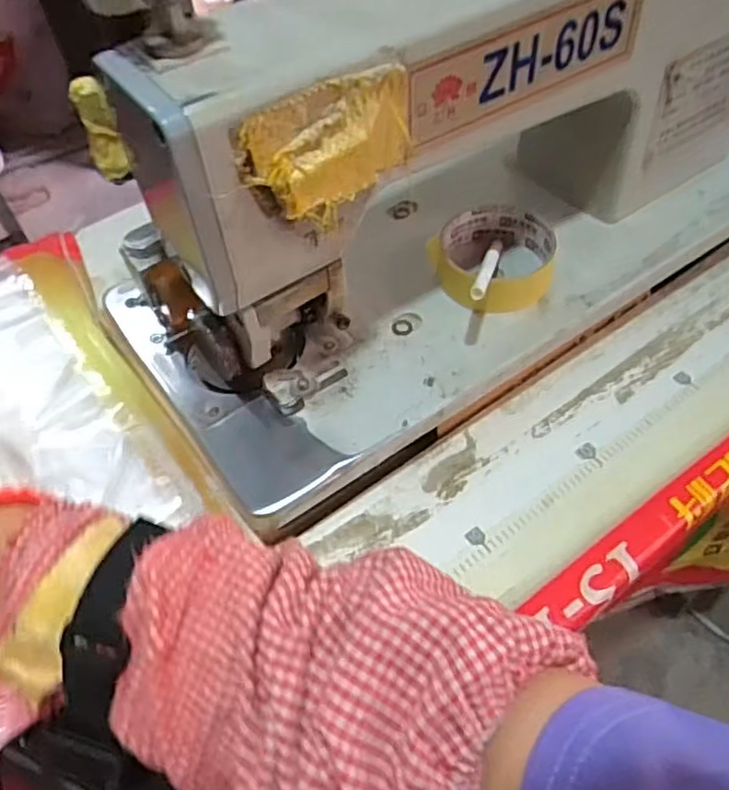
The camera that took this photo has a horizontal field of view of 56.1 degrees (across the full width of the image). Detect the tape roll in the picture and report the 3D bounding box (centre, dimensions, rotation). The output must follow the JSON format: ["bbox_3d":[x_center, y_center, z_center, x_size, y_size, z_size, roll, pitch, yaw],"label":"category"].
[{"bbox_3d":[0.094,-0.100,0.488,0.080,0.031,0.081,-2,53,2],"label":"tape roll"}]

